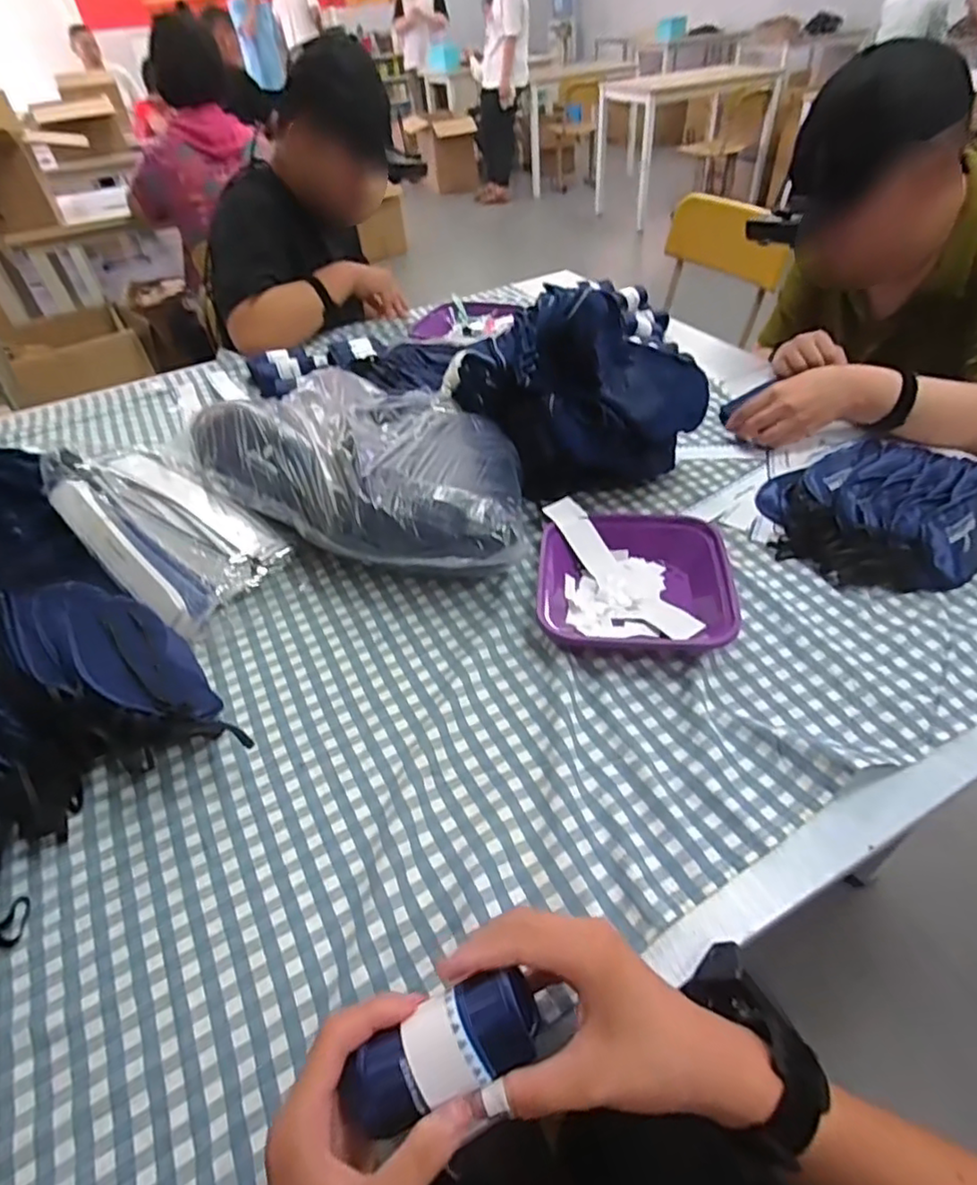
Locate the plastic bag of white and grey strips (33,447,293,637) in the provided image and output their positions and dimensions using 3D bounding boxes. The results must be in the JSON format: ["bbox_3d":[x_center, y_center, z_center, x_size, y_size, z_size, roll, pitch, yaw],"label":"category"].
[{"bbox_3d":[-0.367,-0.076,0.665,0.276,0.035,0.137,32,66,11],"label":"plastic bag of white and grey strips"}]

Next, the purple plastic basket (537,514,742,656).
[{"bbox_3d":[0.144,-0.016,0.614,0.178,0.040,0.179,1,44,8],"label":"purple plastic basket"}]

